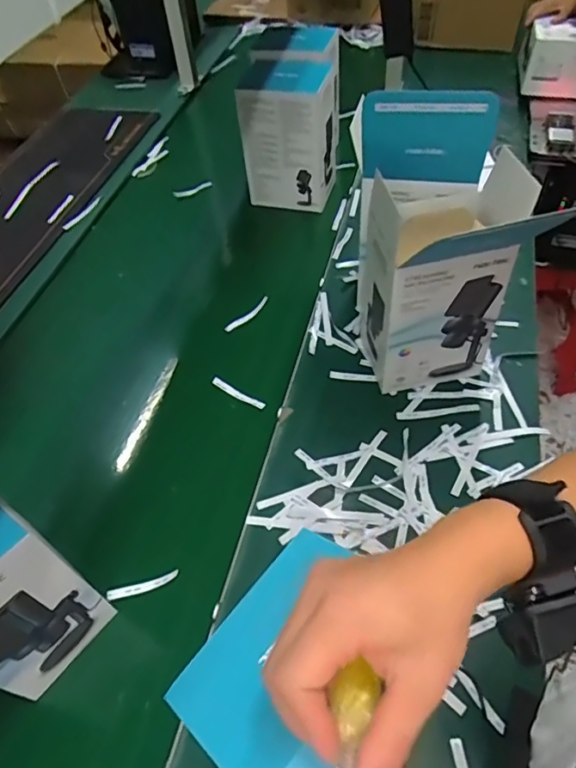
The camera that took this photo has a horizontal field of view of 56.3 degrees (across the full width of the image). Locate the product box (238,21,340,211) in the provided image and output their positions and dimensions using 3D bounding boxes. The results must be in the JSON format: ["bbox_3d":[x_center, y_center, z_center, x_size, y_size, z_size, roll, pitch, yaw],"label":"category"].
[{"bbox_3d":[0.013,-0.523,1.072,0.162,0.235,0.251,5,53,9],"label":"product box"}]

